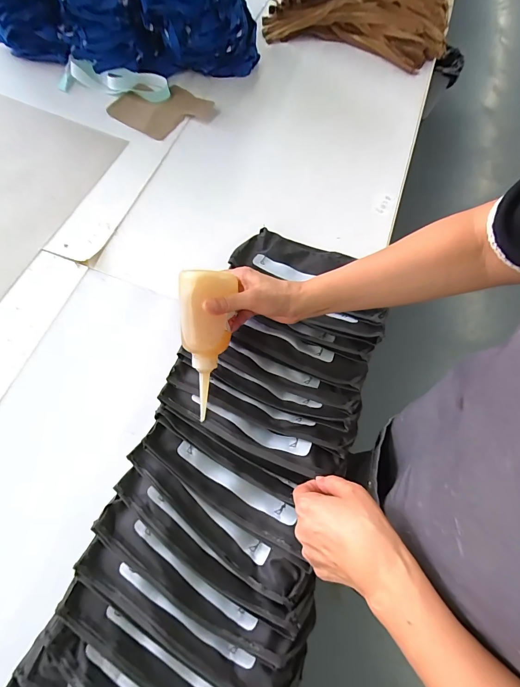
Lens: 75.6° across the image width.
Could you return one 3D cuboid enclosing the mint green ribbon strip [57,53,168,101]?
[{"bbox_3d":[-0.294,-0.533,0.680,0.209,0.037,0.066,5,68,-4],"label":"mint green ribbon strip"}]

